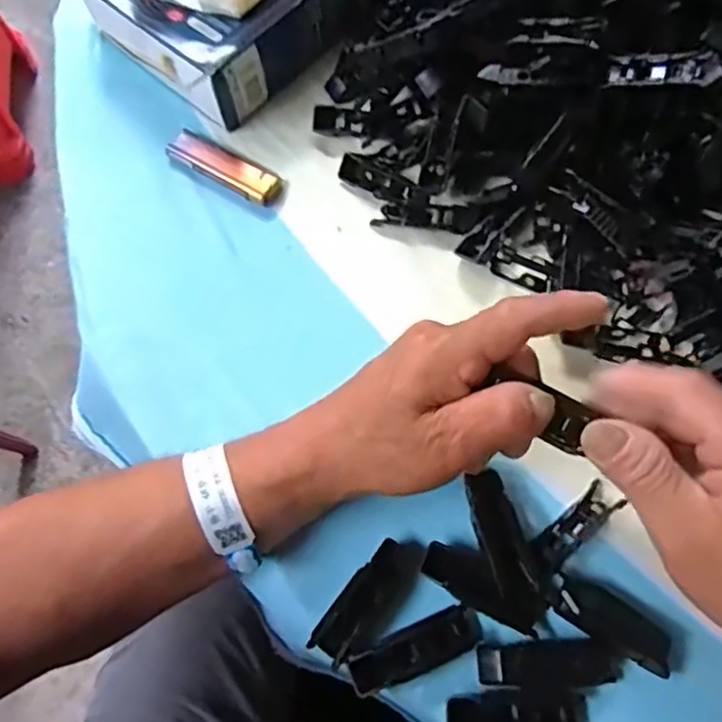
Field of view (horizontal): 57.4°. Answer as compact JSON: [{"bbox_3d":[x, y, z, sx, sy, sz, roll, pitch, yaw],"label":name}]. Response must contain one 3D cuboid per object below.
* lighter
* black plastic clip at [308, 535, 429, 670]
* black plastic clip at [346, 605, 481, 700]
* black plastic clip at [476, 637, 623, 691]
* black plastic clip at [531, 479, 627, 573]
[{"bbox_3d":[-0.089,-0.129,0.434,0.079,0.010,0.024,29,71,10],"label":"lighter"},{"bbox_3d":[0.006,0.123,0.341,0.028,0.012,0.071,35,72,12],"label":"black plastic clip"},{"bbox_3d":[0.028,0.145,0.334,0.069,0.010,0.020,-22,71,-9],"label":"black plastic clip"},{"bbox_3d":[0.095,0.151,0.330,0.071,0.015,0.023,0,69,-1],"label":"black plastic clip"},{"bbox_3d":[0.116,0.091,0.356,0.053,0.015,0.020,-39,74,-15],"label":"black plastic clip"}]

